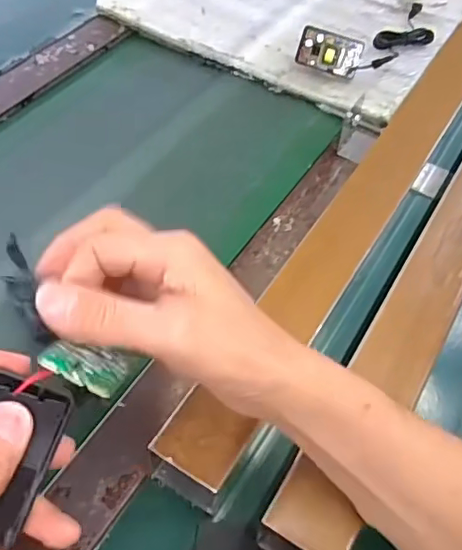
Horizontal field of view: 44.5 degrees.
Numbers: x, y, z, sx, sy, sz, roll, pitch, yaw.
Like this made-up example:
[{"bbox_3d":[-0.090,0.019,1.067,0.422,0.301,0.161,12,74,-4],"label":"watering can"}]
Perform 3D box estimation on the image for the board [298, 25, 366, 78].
[{"bbox_3d":[0.111,-0.252,0.640,0.070,0.041,0.025,22,41,9],"label":"board"}]

